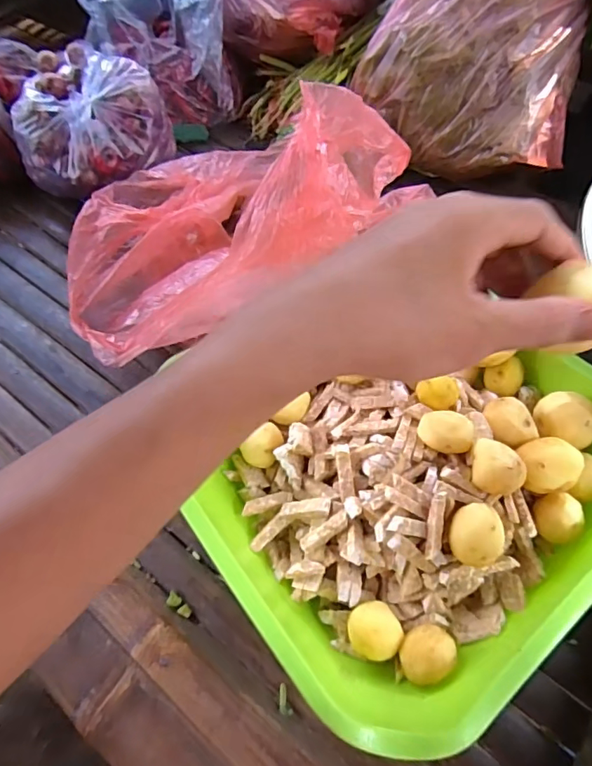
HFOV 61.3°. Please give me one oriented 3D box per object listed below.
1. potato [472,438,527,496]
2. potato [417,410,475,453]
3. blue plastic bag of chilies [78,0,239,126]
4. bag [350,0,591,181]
[{"bbox_3d":[0.122,0.053,0.305,0.033,0.021,0.024,26,62,18],"label":"potato"},{"bbox_3d":[0.097,0.032,0.322,0.033,0.018,0.023,2,58,4],"label":"potato"},{"bbox_3d":[-0.167,-0.434,0.600,0.160,0.175,0.153,-17,58,-8],"label":"blue plastic bag of chilies"},{"bbox_3d":[0.196,-0.325,0.509,0.191,0.140,0.201,-38,64,-20],"label":"bag"}]

